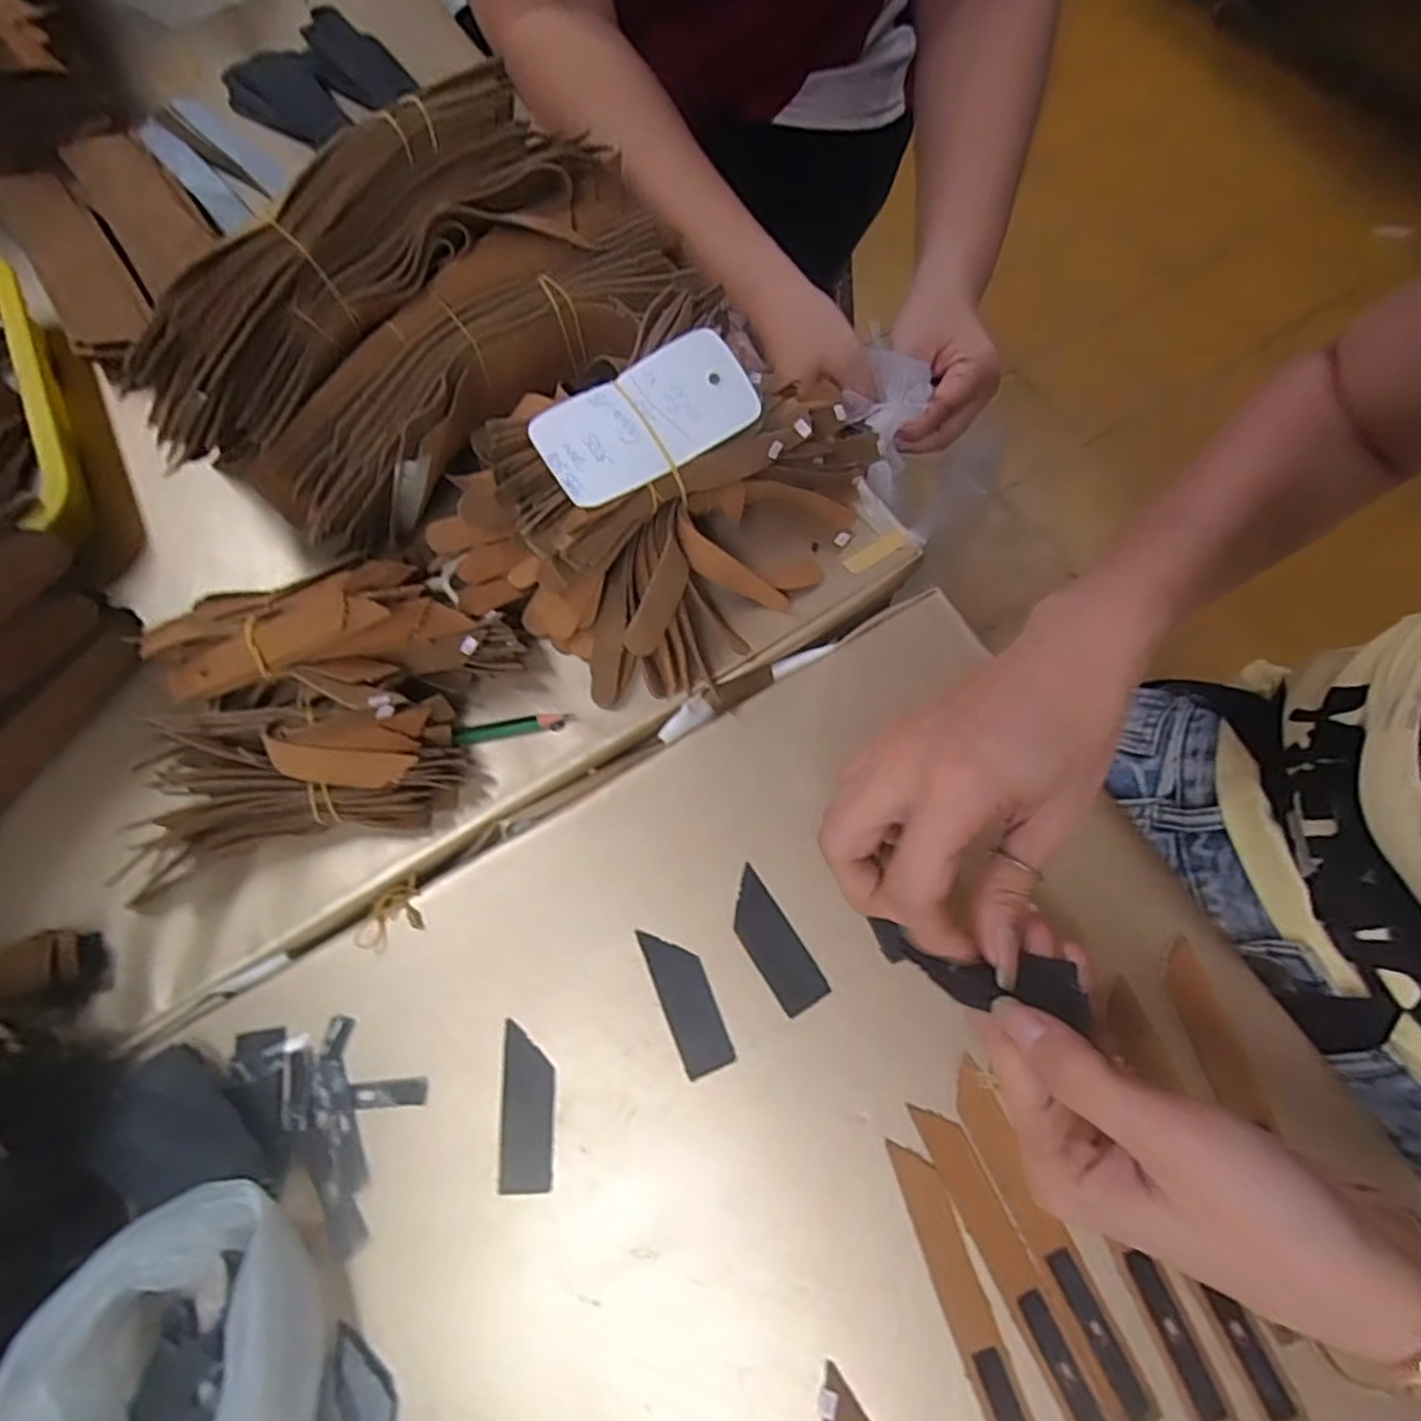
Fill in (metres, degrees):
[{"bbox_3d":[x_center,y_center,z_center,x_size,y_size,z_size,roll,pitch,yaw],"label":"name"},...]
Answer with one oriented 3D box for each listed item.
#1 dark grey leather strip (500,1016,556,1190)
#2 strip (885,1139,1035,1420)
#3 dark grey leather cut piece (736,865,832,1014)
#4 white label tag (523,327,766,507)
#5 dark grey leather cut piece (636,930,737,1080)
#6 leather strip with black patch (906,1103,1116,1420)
[{"bbox_3d":[-0.079,0.169,0.311,0.022,0.004,0.063,-4,69,3],"label":"dark grey leather strip"},{"bbox_3d":[0.099,0.232,0.272,0.017,0.004,0.126,-20,69,-3],"label":"strip"},{"bbox_3d":[0.027,0.105,0.329,0.022,0.004,0.062,-32,71,-8],"label":"dark grey leather cut piece"},{"bbox_3d":[-0.029,-0.138,0.341,0.103,0.006,0.050,-30,88,-9],"label":"white label tag"},{"bbox_3d":[-0.011,0.127,0.322,0.022,0.004,0.063,-23,70,-4],"label":"dark grey leather cut piece"},{"bbox_3d":[0.117,0.215,0.278,0.016,0.004,0.124,-25,70,-5],"label":"leather strip with black patch"}]

